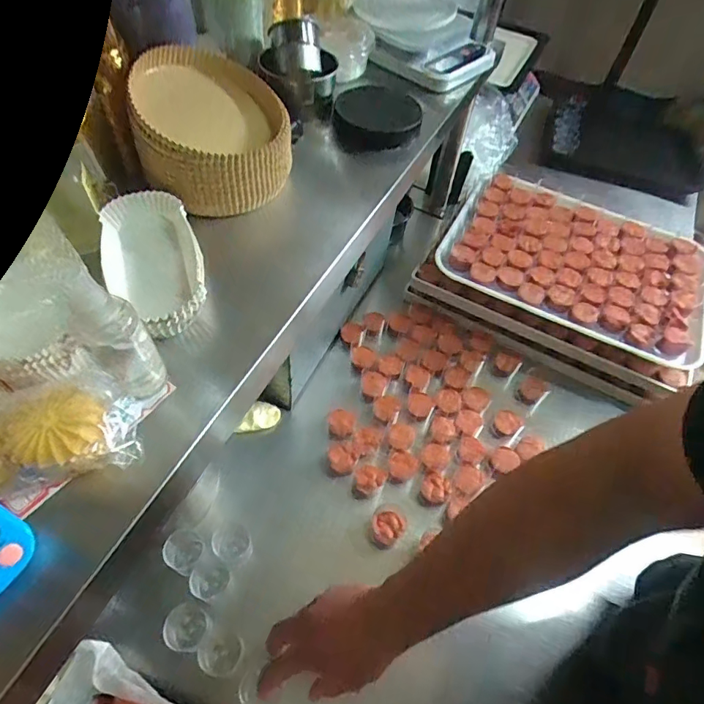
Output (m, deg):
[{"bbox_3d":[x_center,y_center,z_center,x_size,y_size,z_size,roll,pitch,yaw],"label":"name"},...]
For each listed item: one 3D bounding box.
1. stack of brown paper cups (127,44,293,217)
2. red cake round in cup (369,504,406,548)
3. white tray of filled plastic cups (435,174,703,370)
[{"bbox_3d":[-0.138,-0.227,0.482,0.149,0.084,0.159,-9,57,-13],"label":"stack of brown paper cups"},{"bbox_3d":[0.046,0.230,0.628,0.042,0.024,0.052,26,56,11],"label":"red cake round in cup"},{"bbox_3d":[0.380,-0.166,0.808,0.408,0.034,0.302,24,56,11],"label":"white tray of filled plastic cups"}]

